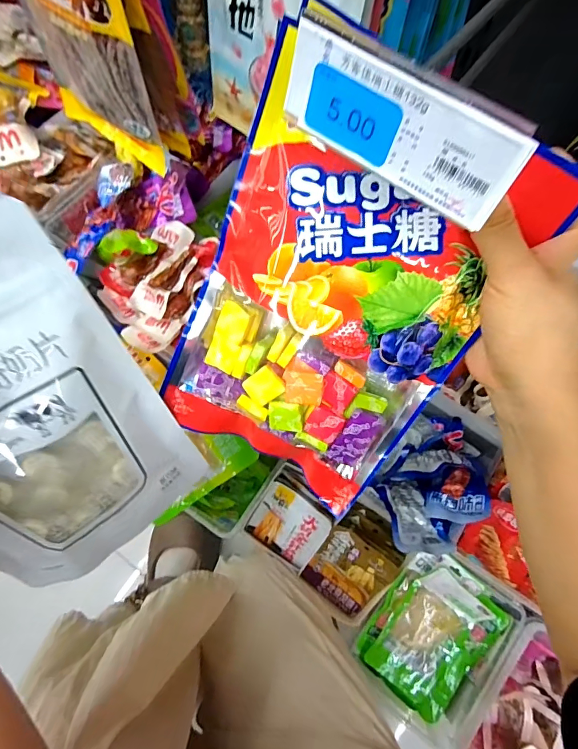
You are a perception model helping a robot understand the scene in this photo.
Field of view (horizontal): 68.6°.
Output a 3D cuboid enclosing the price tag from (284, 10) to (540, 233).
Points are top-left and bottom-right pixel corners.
[{"bbox_3d":[0.044,-0.103,0.174,0.103,0.044,0.005,36,58,9],"label":"price tag"}]

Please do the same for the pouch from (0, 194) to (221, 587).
[{"bbox_3d":[-0.162,0.033,0.258,0.153,0.246,0.016,-36,36,-12],"label":"pouch"}]

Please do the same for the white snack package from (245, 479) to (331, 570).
[{"bbox_3d":[-0.001,0.212,0.597,0.098,0.018,0.107,35,116,13],"label":"white snack package"}]

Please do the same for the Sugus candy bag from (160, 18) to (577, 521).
[{"bbox_3d":[0.021,-0.033,0.258,0.160,0.022,0.238,28,117,3],"label":"Sugus candy bag"}]

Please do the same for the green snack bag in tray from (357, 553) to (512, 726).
[{"bbox_3d":[0.184,0.331,0.545,0.138,0.027,0.173,38,87,1],"label":"green snack bag in tray"}]

